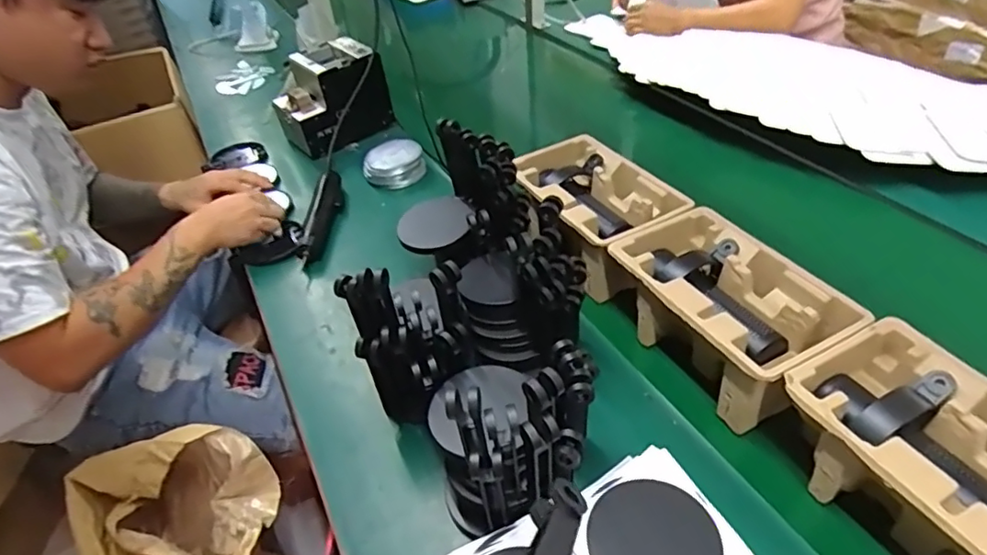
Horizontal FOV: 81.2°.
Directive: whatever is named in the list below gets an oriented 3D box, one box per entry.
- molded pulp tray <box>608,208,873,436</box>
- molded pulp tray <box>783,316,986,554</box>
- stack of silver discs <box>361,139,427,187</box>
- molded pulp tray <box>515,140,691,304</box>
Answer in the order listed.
[{"bbox_3d":[0.242,0.034,0.621,0.150,0.101,0.225,-24,47,-23],"label":"molded pulp tray"},{"bbox_3d":[0.357,0.156,0.466,0.147,0.099,0.225,-21,46,-20],"label":"molded pulp tray"},{"bbox_3d":[-0.168,-0.196,1.004,0.102,0.048,0.100,9,44,11],"label":"stack of silver discs"},{"bbox_3d":[0.125,-0.091,0.778,0.161,0.094,0.232,-25,48,-23],"label":"molded pulp tray"}]

